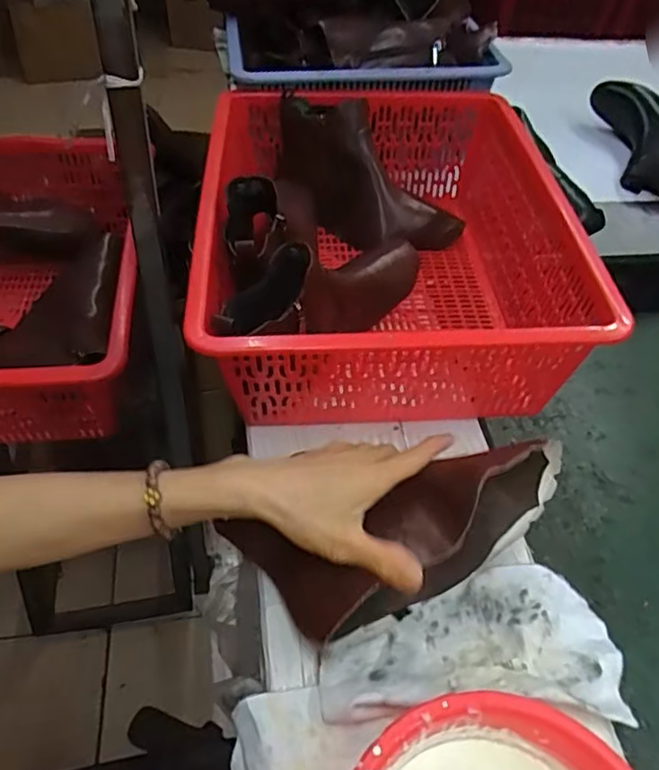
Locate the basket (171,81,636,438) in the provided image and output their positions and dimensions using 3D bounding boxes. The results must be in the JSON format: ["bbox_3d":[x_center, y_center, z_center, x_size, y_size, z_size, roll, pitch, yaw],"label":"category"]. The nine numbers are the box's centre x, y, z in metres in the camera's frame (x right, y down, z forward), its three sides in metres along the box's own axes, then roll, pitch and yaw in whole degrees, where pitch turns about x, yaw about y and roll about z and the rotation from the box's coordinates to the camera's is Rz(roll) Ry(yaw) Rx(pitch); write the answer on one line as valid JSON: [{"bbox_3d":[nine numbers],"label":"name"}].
[{"bbox_3d":[0.053,-0.159,0.685,0.356,0.158,0.465,0,47,-4],"label":"basket"}]

